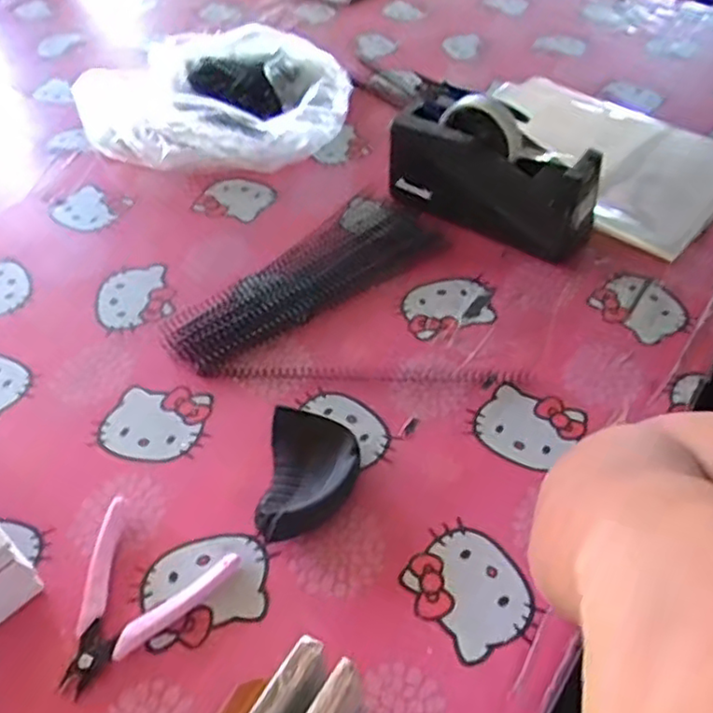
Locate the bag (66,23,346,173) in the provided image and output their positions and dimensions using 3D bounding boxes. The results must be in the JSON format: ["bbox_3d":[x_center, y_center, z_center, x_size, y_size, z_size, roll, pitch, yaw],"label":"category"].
[{"bbox_3d":[-0.185,-0.310,0.826,0.357,0.082,0.215,13,49,13],"label":"bag"}]

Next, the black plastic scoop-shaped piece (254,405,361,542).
[{"bbox_3d":[-0.033,0.086,0.495,0.063,0.032,0.095,5,48,6],"label":"black plastic scoop-shaped piece"}]

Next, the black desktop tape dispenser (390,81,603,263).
[{"bbox_3d":[0.136,-0.181,0.684,0.199,0.120,0.079,31,55,26],"label":"black desktop tape dispenser"}]

